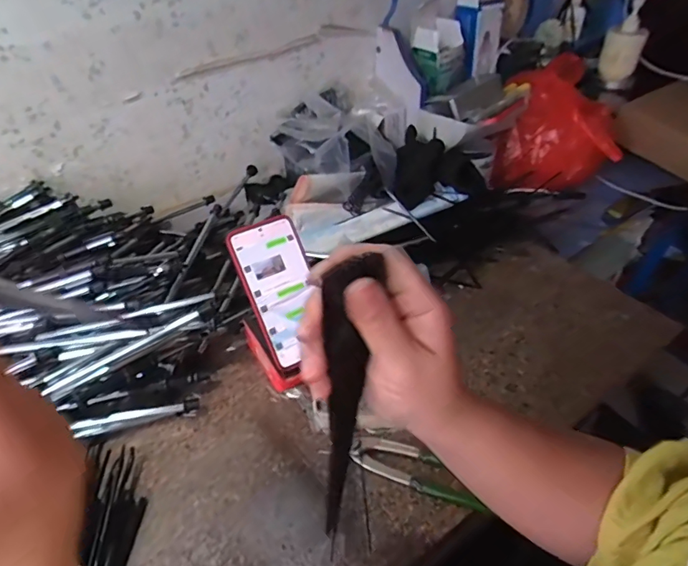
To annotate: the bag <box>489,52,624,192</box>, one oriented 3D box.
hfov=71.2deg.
[{"bbox_3d":[0.408,-0.286,0.914,0.212,0.196,0.169,11,44,14],"label":"bag"}]

